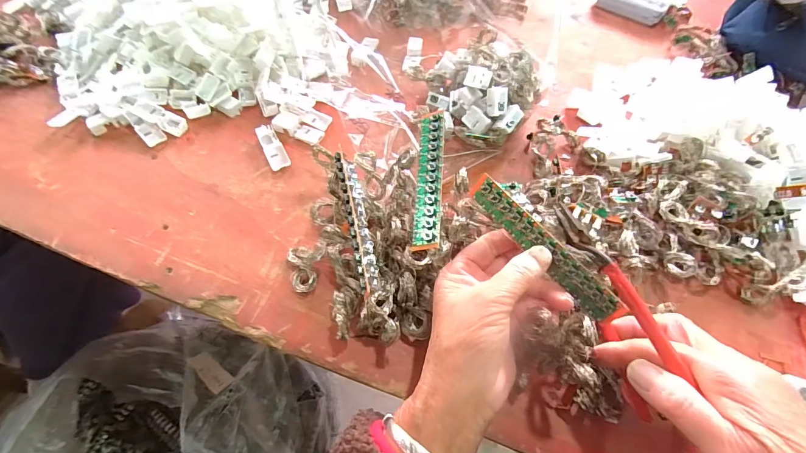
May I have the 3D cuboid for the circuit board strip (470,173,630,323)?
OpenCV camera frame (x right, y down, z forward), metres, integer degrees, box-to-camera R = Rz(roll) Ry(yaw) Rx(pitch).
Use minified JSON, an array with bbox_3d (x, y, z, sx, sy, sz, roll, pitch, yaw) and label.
[{"bbox_3d":[0.094,0.013,0.260,0.123,0.022,0.005,49,33,20],"label":"circuit board strip"}]

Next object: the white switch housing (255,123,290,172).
[{"bbox_3d":[-0.134,-0.081,0.391,0.020,0.011,0.056,-25,62,-14],"label":"white switch housing"}]

